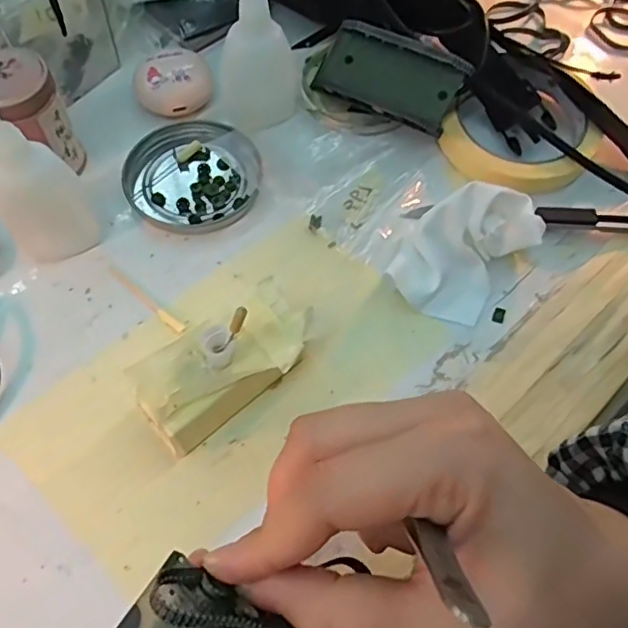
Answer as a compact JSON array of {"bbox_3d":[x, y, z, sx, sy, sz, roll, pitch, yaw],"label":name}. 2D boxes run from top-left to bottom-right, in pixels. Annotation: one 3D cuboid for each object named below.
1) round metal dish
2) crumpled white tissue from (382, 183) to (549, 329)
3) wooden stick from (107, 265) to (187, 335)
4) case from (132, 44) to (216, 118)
[{"bbox_3d":[-0.071,-0.080,0.345,0.080,0.009,0.074,0,62,-1],"label":"round metal dish"},{"bbox_3d":[0.080,-0.036,0.308,0.053,0.033,0.080,38,68,18],"label":"crumpled white tissue"},{"bbox_3d":[-0.089,-0.008,0.309,0.058,0.004,0.006,38,67,15],"label":"wooden stick"},{"bbox_3d":[-0.088,-0.146,0.368,0.047,0.020,0.042,-28,66,-15],"label":"case"}]

